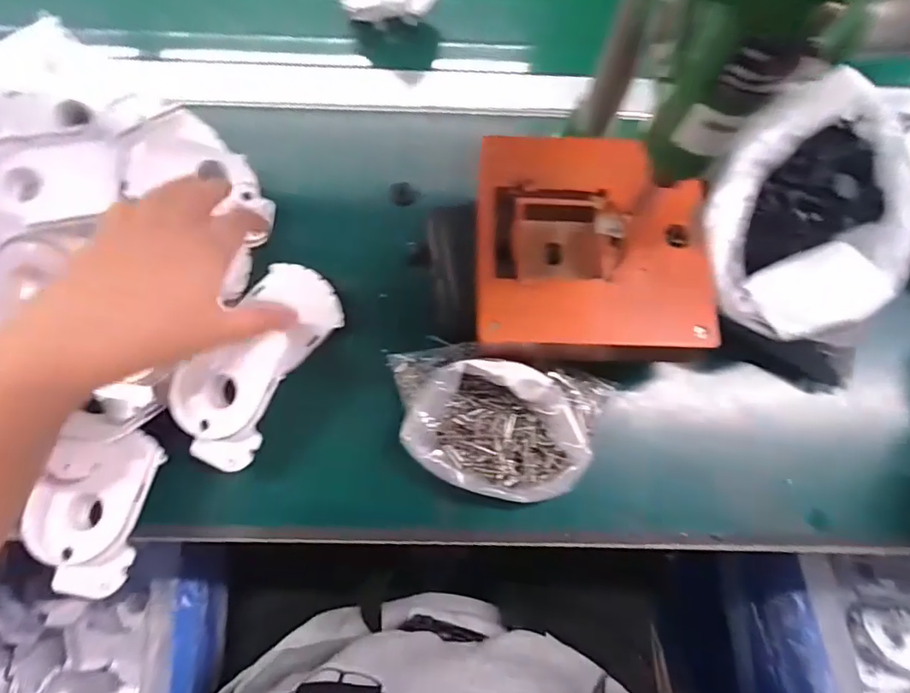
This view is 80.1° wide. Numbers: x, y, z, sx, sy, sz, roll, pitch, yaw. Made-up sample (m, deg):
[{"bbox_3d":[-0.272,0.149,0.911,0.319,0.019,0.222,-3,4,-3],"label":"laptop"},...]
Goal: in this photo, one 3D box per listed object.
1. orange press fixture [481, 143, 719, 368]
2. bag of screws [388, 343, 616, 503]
[{"bbox_3d":[0.090,-0.064,0.389,0.157,0.063,0.159,3,75,-1],"label":"orange press fixture"},{"bbox_3d":[0.026,0.049,0.370,0.155,0.041,0.098,15,75,2],"label":"bag of screws"}]

